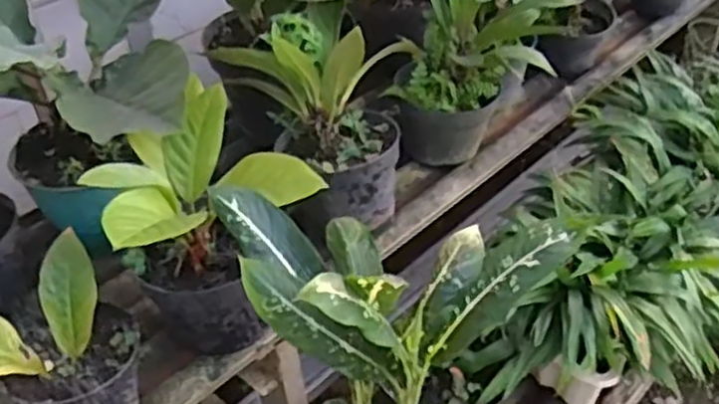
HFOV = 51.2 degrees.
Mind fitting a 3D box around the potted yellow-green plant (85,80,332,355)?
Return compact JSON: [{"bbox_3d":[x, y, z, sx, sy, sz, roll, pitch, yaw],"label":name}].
[{"bbox_3d":[-0.186,0.054,0.899,0.214,0.280,0.192,-27,43,-26],"label":"potted yellow-green plant"}]

